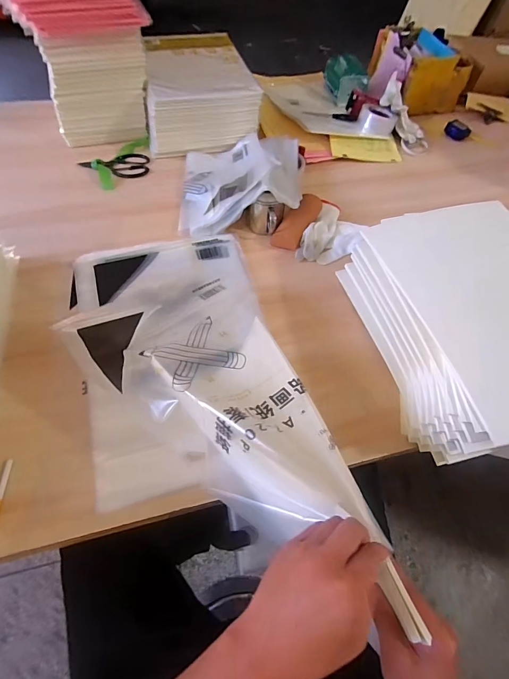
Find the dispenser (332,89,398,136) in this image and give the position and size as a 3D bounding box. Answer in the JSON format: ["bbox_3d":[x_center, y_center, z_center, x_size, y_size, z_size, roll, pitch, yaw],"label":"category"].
[{"bbox_3d":[0.316,-0.643,0.998,0.103,0.053,0.163,-40,69,-23],"label":"dispenser"}]

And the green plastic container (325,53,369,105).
[{"bbox_3d":[0.282,-0.804,1.075,0.094,0.083,0.171,-11,60,-10],"label":"green plastic container"}]

